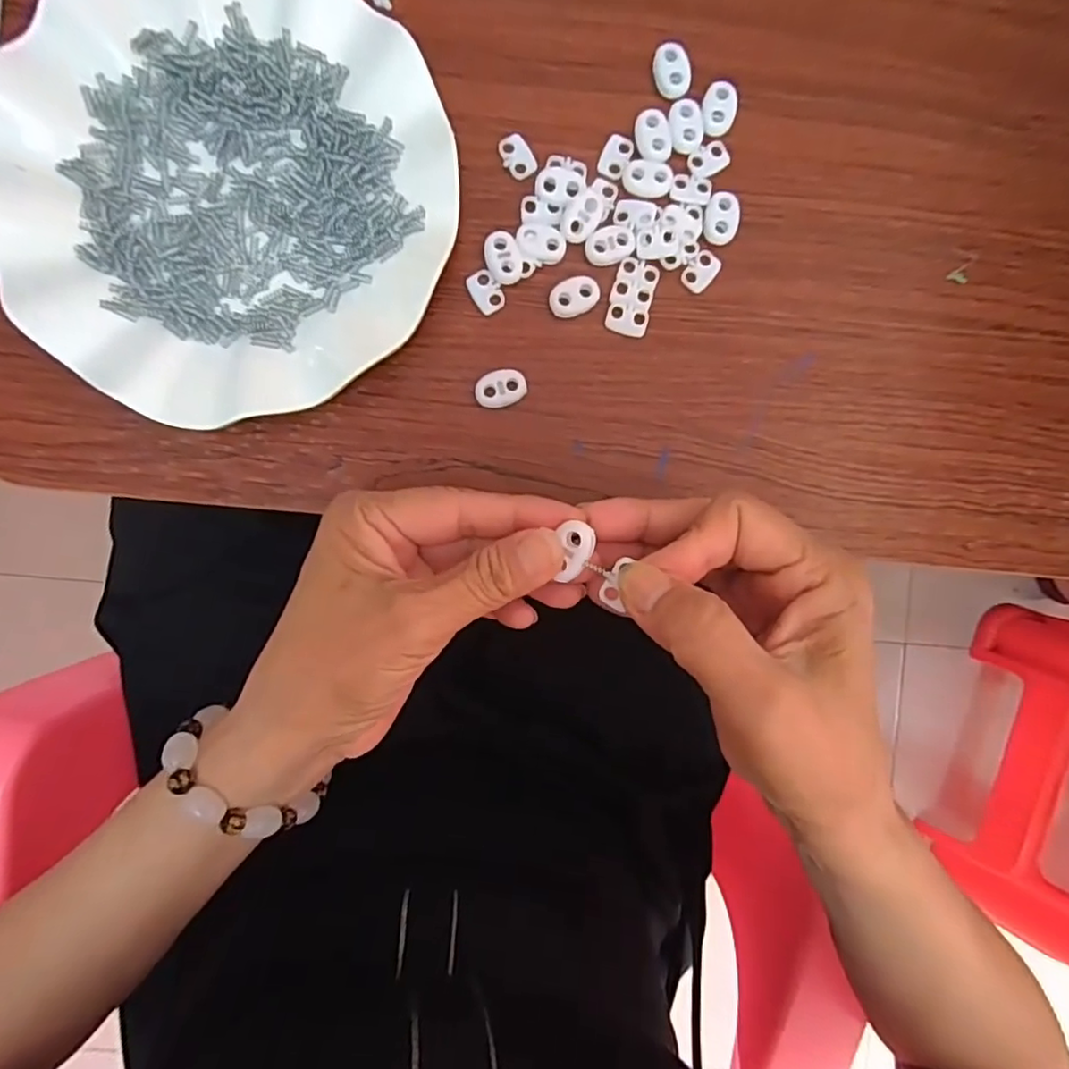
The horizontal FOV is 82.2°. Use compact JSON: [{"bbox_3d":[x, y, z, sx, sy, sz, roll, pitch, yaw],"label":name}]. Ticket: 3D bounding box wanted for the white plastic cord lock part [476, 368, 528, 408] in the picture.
[{"bbox_3d":[-0.015,-0.065,0.273,0.022,0.005,0.016,-22,94,-3],"label":"white plastic cord lock part"}]

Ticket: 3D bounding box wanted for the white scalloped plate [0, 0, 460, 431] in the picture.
[{"bbox_3d":[-0.128,-0.142,0.254,0.182,0.023,0.179,0,92,-5],"label":"white scalloped plate"}]

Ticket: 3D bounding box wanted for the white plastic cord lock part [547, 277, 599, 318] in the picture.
[{"bbox_3d":[0.018,-0.107,0.274,0.024,0.004,0.016,-27,94,-3],"label":"white plastic cord lock part"}]

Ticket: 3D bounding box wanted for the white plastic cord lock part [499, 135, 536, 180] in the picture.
[{"bbox_3d":[-0.008,-0.169,0.273,0.014,0.004,0.018,-40,94,-2],"label":"white plastic cord lock part"}]

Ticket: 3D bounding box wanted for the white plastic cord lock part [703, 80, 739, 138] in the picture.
[{"bbox_3d":[0.083,-0.191,0.274,0.015,0.004,0.024,7,91,-5],"label":"white plastic cord lock part"}]

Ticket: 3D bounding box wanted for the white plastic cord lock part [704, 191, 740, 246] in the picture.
[{"bbox_3d":[0.085,-0.143,0.277,0.015,0.005,0.023,9,91,-5],"label":"white plastic cord lock part"}]

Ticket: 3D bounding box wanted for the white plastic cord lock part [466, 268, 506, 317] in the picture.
[{"bbox_3d":[-0.022,-0.108,0.273,0.013,0.004,0.019,-39,94,-2],"label":"white plastic cord lock part"}]

